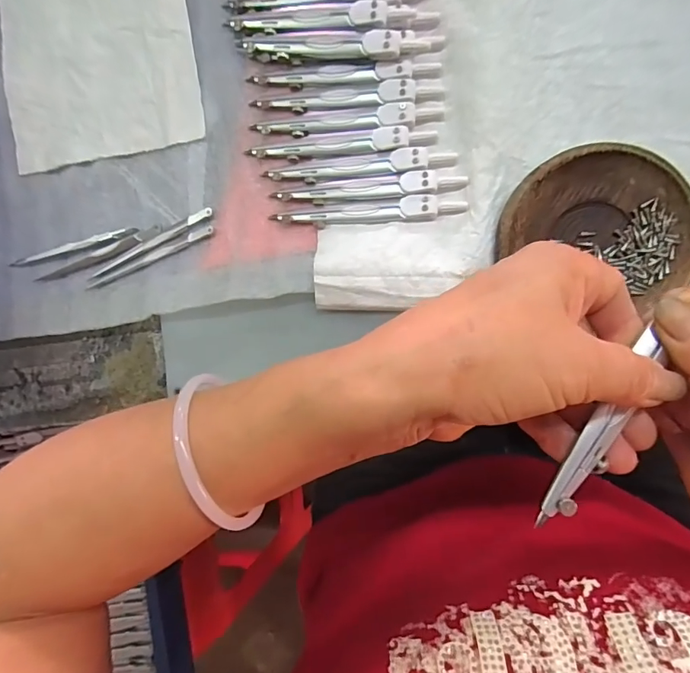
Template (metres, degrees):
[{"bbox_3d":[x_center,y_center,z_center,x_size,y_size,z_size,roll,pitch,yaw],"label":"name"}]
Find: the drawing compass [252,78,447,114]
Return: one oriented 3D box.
[{"bbox_3d":[0.001,-0.161,0.305,0.127,0.007,0.015,0,93,8],"label":"drawing compass"}]

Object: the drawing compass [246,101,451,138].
[{"bbox_3d":[0.000,-0.146,0.305,0.128,0.007,0.016,1,93,8],"label":"drawing compass"}]

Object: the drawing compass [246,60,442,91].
[{"bbox_3d":[-0.002,-0.176,0.304,0.128,0.007,0.013,2,93,8],"label":"drawing compass"}]

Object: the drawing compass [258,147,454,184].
[{"bbox_3d":[0.008,-0.114,0.304,0.127,0.007,0.014,-2,92,9],"label":"drawing compass"}]

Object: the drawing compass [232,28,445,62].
[{"bbox_3d":[-0.005,-0.190,0.299,0.135,0.015,0.016,4,93,8],"label":"drawing compass"}]

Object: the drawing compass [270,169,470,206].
[{"bbox_3d":[0.014,-0.098,0.302,0.127,0.009,0.015,-3,92,9],"label":"drawing compass"}]

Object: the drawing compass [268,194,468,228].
[{"bbox_3d":[0.014,-0.082,0.302,0.127,0.008,0.015,-3,92,9],"label":"drawing compass"}]

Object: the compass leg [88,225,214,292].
[{"bbox_3d":[-0.143,-0.057,0.330,0.104,0.004,0.008,-21,89,9],"label":"compass leg"}]

